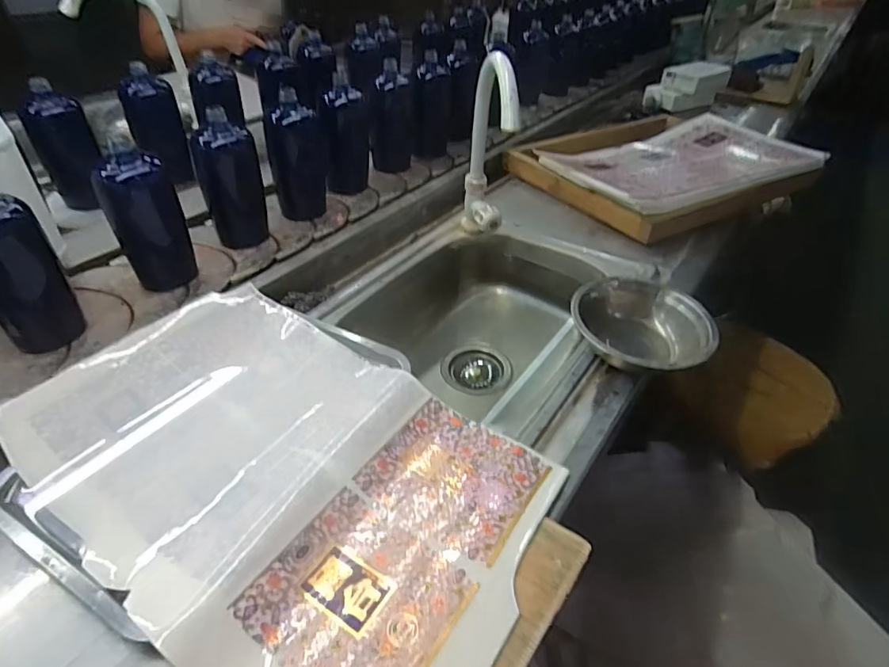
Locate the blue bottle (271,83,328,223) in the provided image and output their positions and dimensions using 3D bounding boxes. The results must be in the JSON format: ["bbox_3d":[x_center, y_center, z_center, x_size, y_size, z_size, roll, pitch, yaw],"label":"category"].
[{"bbox_3d":[-0.231,-0.279,0.812,0.069,0.175,0.062,0,40,-6],"label":"blue bottle"}]

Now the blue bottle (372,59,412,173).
[{"bbox_3d":[-0.098,-0.396,0.961,0.076,0.169,0.081,0,40,-6],"label":"blue bottle"}]

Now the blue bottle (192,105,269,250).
[{"bbox_3d":[-0.303,-0.217,0.741,0.080,0.166,0.072,1,39,-4],"label":"blue bottle"}]

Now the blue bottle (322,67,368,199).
[{"bbox_3d":[-0.166,-0.336,0.878,0.067,0.181,0.066,0,40,-6],"label":"blue bottle"}]

